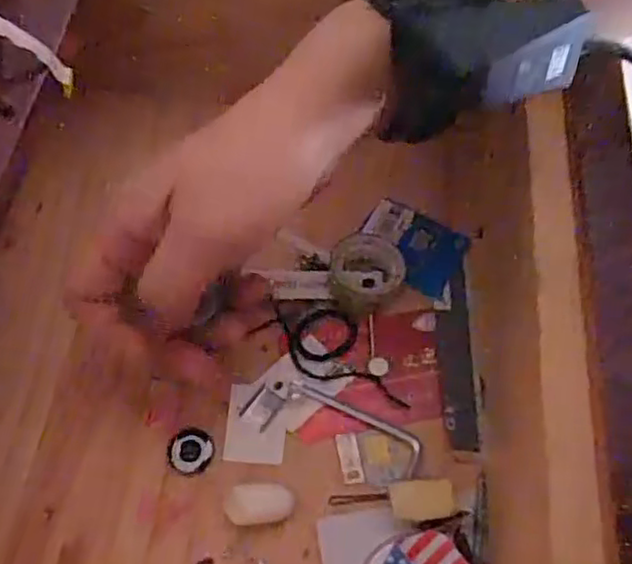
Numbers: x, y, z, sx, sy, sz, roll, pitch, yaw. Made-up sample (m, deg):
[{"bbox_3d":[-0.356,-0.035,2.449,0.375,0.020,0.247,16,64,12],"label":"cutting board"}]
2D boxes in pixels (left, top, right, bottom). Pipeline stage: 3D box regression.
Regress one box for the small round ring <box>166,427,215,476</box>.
[{"bbox_3d":[-0.055,0.074,0.287,0.019,0.007,0.021,3,61,4],"label":"small round ring"}]

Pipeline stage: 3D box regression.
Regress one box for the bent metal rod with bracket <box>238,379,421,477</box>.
[{"bbox_3d":[0.007,0.063,0.292,0.080,0.004,0.025,19,63,12],"label":"bent metal rod with bracket"}]

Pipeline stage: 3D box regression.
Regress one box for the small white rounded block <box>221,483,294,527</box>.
[{"bbox_3d":[-0.023,0.093,0.273,0.027,0.013,0.016,-3,61,1],"label":"small white rounded block"}]

